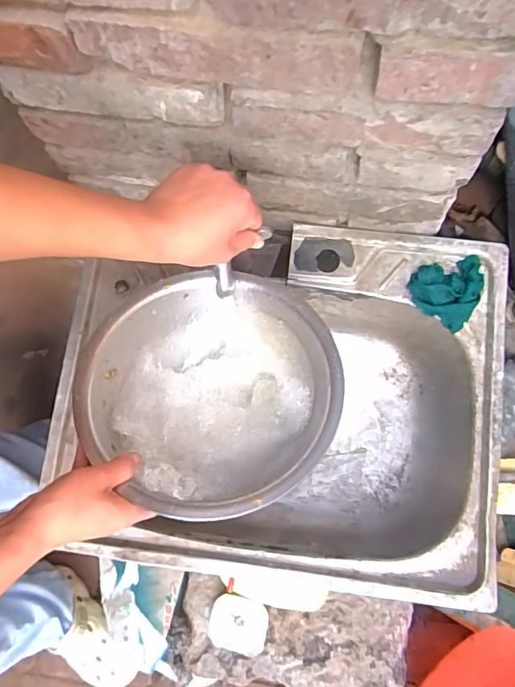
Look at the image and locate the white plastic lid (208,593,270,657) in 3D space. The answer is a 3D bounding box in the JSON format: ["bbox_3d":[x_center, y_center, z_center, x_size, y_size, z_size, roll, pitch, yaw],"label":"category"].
[{"bbox_3d":[-0.030,0.458,0.804,0.092,0.029,0.086,9,73,3],"label":"white plastic lid"}]

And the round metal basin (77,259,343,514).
[{"bbox_3d":[-0.044,0.046,0.520,0.245,0.110,0.246,0,72,0],"label":"round metal basin"}]

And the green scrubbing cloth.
[{"bbox_3d":[0.240,-0.075,0.614,0.083,0.028,0.091,35,81,11],"label":"green scrubbing cloth"}]

